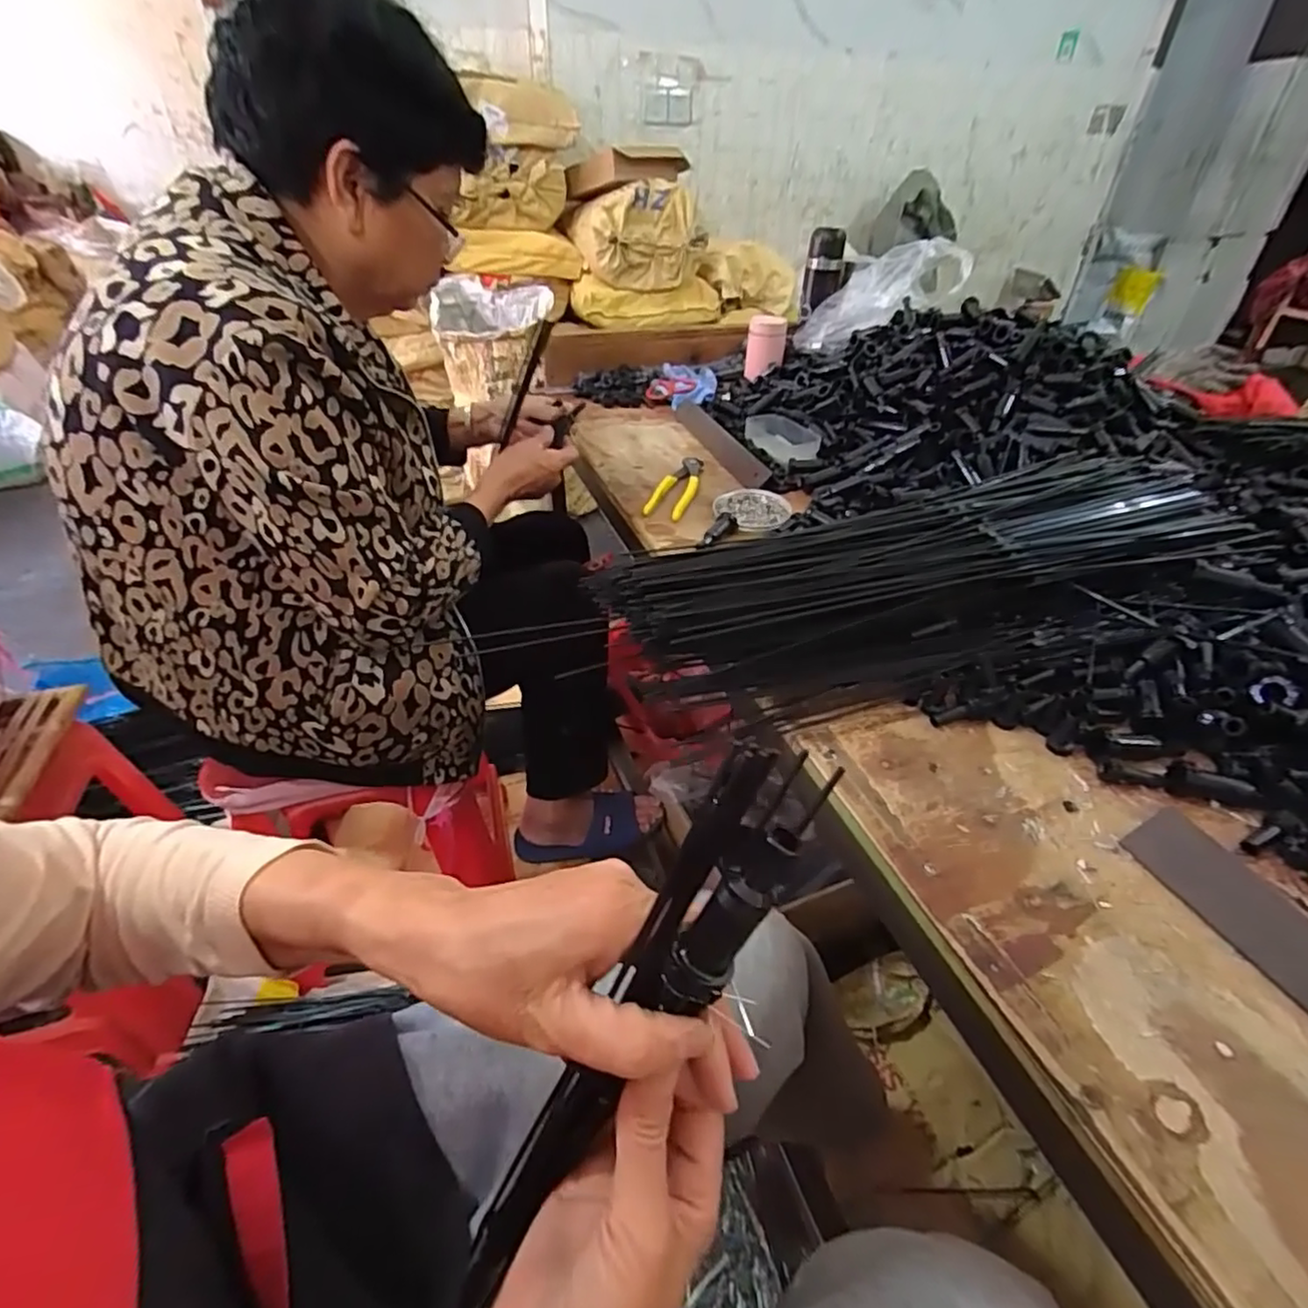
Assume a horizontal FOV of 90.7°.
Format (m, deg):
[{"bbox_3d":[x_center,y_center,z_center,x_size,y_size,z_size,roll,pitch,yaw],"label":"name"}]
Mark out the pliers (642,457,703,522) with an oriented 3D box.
[{"bbox_3d":[0.033,-0.216,0.831,0.044,0.017,0.168,13,42,13],"label":"pliers"}]

